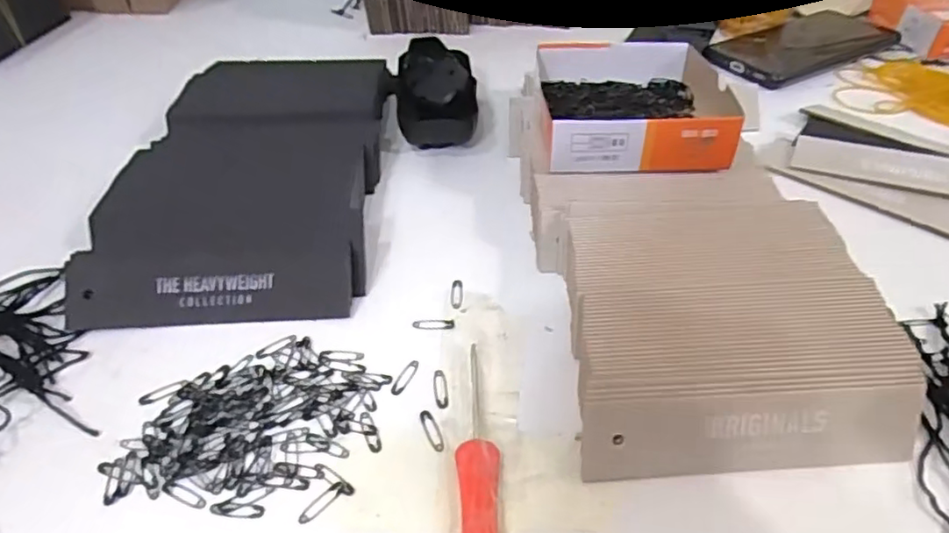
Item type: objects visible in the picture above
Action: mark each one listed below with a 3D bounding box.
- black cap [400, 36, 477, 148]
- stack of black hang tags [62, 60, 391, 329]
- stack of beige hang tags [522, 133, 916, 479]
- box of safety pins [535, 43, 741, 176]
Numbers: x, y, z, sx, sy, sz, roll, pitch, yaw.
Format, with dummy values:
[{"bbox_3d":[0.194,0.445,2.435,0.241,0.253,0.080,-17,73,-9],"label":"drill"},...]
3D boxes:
[{"bbox_3d":[-0.026,-0.117,0.418,0.053,0.038,0.095,-5,42,-6],"label":"black cap"},{"bbox_3d":[-0.123,-0.064,0.363,0.128,0.026,0.242,-1,42,-1],"label":"stack of black hang tags"},{"bbox_3d":[0.101,0.010,0.277,0.132,0.034,0.162,-3,42,-3],"label":"stack of beige hang tags"},{"bbox_3d":[0.094,-0.099,0.356,0.108,0.030,0.125,2,42,2],"label":"box of safety pins"}]

